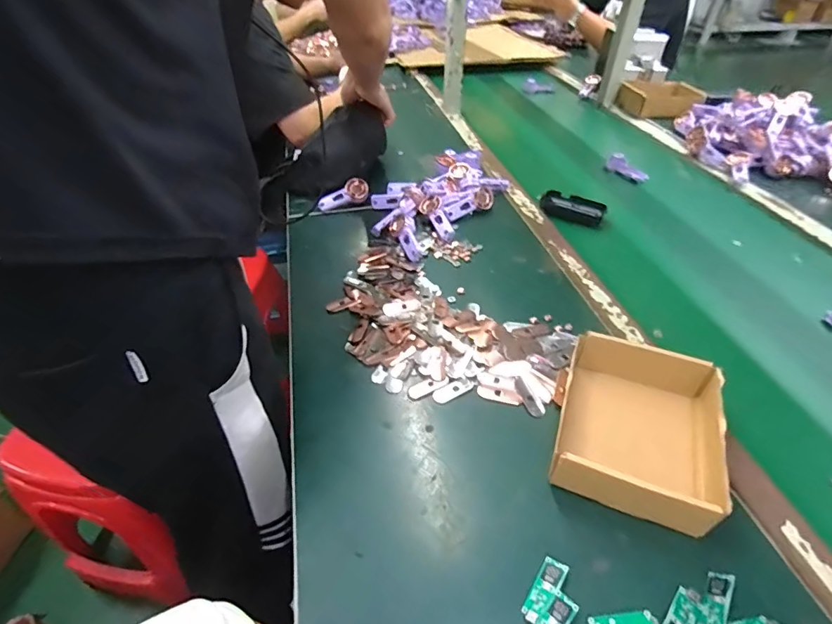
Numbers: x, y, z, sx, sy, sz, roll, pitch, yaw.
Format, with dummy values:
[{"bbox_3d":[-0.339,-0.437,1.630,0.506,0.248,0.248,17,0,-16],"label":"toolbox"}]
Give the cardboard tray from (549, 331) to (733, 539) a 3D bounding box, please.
[{"bbox_3d":[0.217,0.111,0.448,0.137,0.053,0.168,16,46,16],"label":"cardboard tray"}]

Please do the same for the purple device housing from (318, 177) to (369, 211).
[{"bbox_3d":[-0.130,-0.209,0.815,0.095,0.042,0.012,-27,8,-9],"label":"purple device housing"}]

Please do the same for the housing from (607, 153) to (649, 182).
[{"bbox_3d":[0.438,-0.298,0.933,0.027,0.028,0.090,-24,49,-23],"label":"housing"}]

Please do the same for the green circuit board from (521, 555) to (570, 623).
[{"bbox_3d":[0.103,0.223,0.362,0.019,0.004,0.051,12,44,42],"label":"green circuit board"}]

